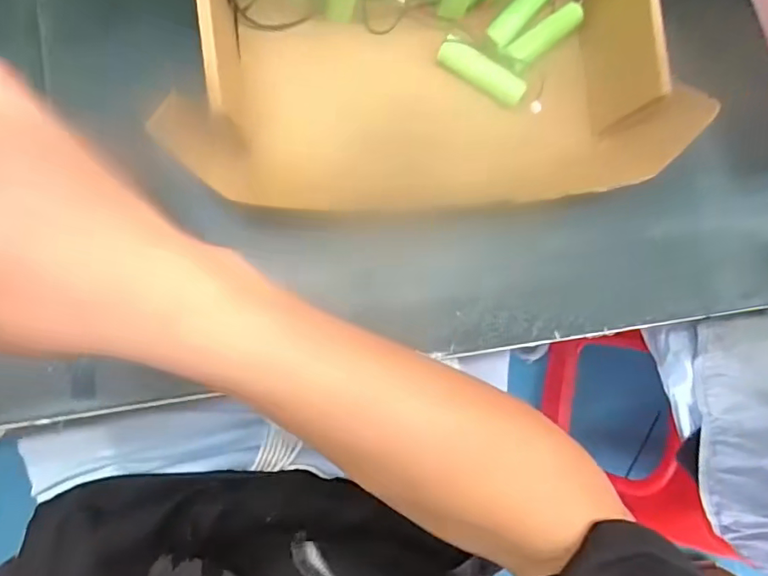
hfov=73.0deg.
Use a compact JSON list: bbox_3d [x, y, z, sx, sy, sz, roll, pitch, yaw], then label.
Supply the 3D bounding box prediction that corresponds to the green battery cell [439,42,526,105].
[{"bbox_3d":[0.052,-0.114,0.275,0.049,0.011,0.014,34,82,-2],"label":"green battery cell"}]

